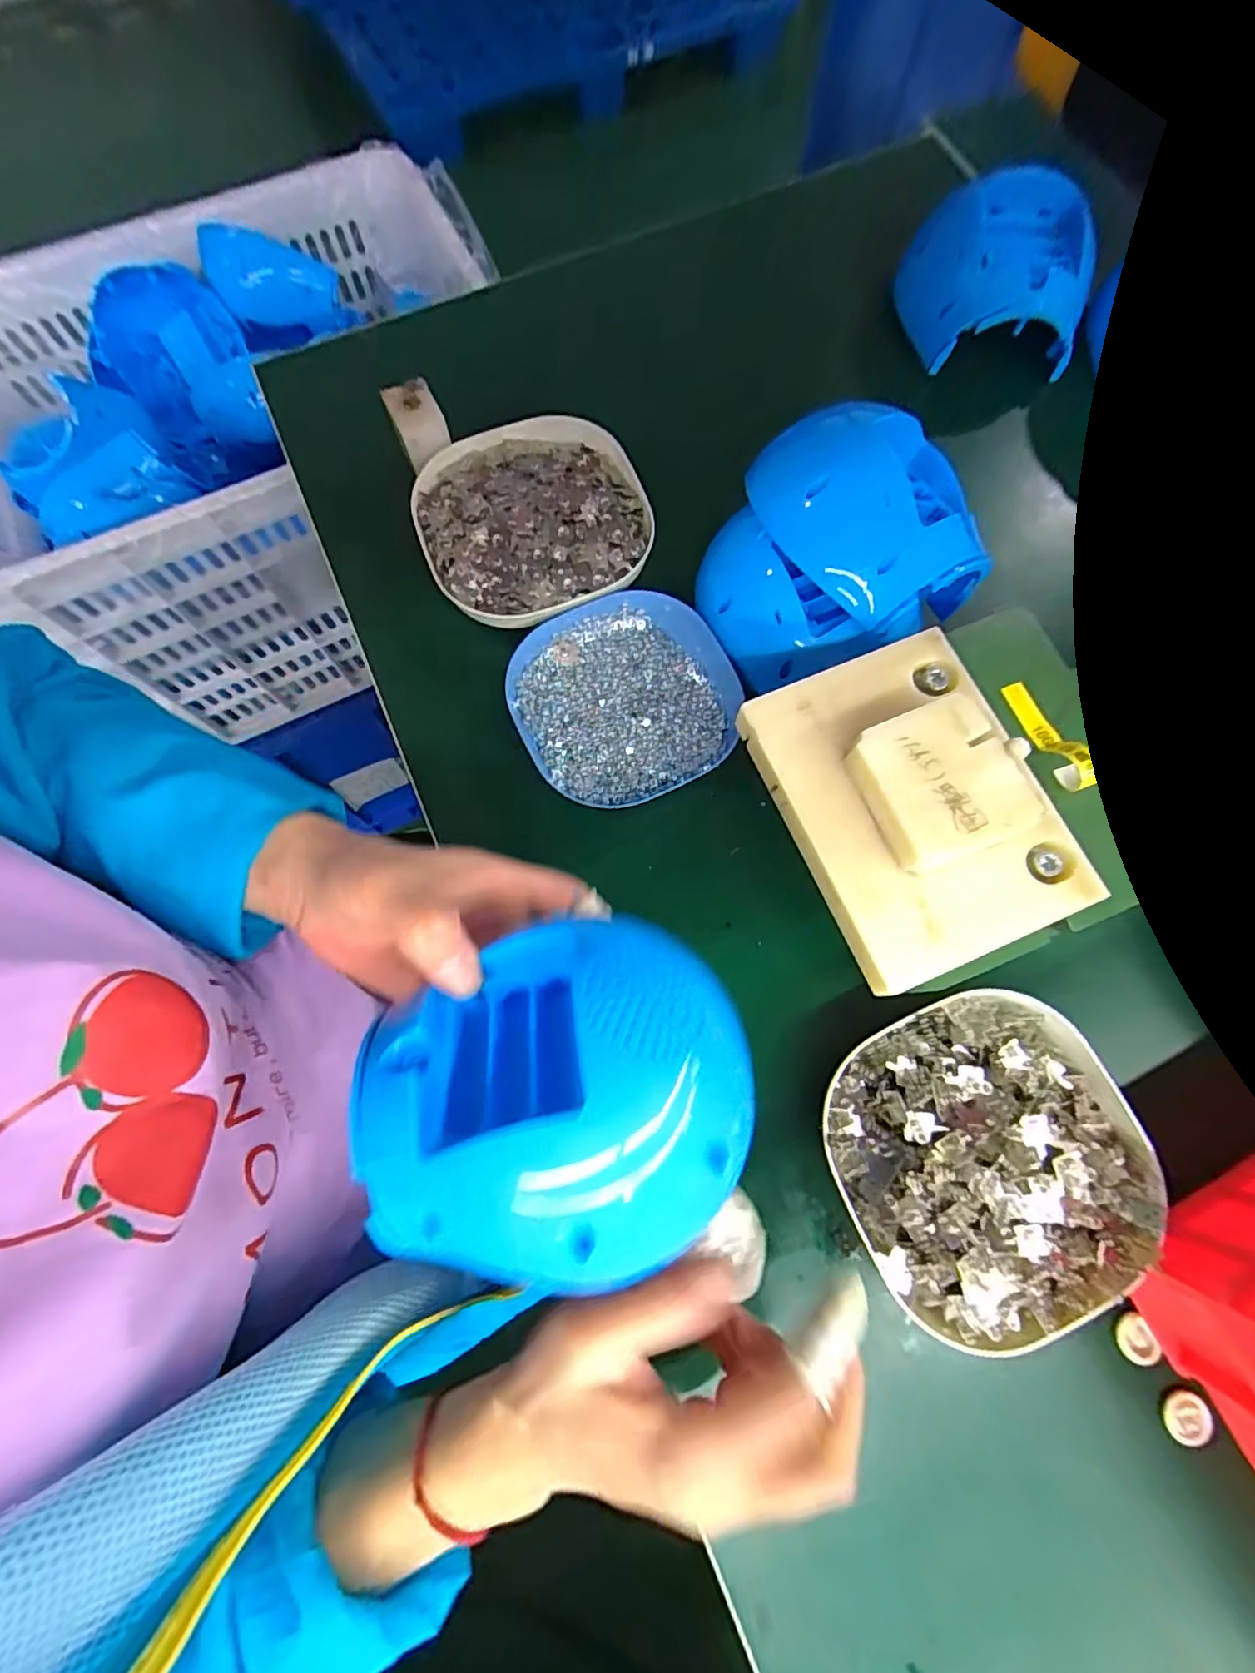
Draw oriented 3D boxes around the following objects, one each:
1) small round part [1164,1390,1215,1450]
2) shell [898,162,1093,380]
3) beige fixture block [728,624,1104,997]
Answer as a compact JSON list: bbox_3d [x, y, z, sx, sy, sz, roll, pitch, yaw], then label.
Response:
[{"bbox_3d":[0.259,0.269,0.283,0.015,0.007,0.021,37,78,10],"label":"small round part"},{"bbox_3d":[0.250,-0.375,0.410,0.126,0.077,0.080,22,76,7],"label":"shell"},{"bbox_3d":[0.131,-0.018,0.276,0.109,0.032,0.145,-21,75,-5],"label":"beige fixture block"}]

